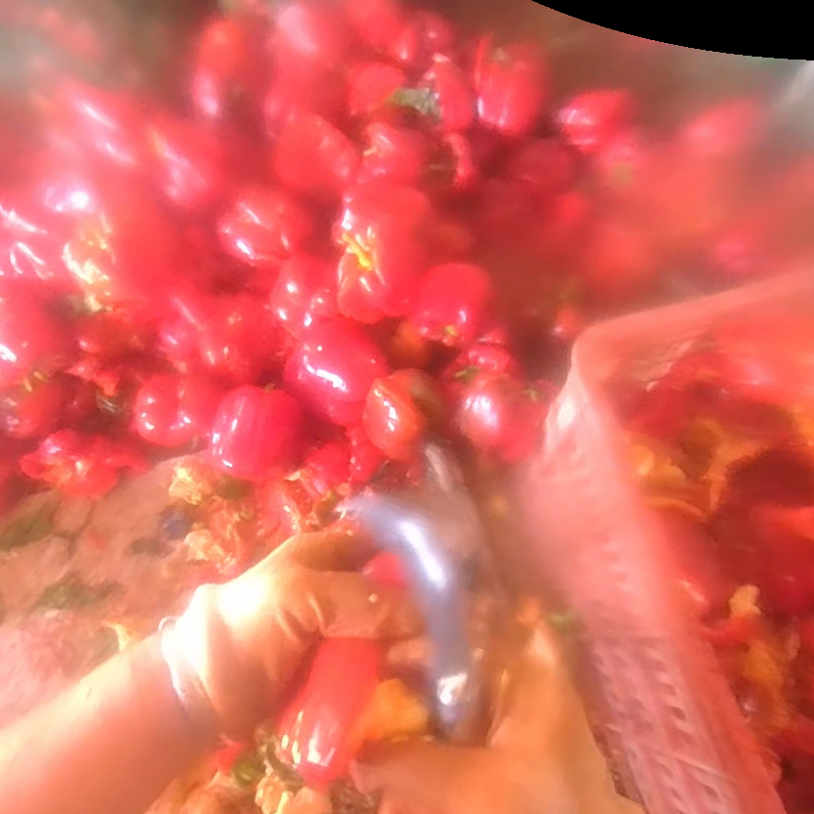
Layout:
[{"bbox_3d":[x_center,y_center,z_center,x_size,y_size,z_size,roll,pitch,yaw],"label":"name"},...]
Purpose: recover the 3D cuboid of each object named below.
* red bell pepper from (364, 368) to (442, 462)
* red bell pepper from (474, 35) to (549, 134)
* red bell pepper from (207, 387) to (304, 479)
[{"bbox_3d":[-0.003,0.013,0.630,0.083,0.075,0.085,0,67,1],"label":"red bell pepper"},{"bbox_3d":[0.133,-0.425,0.763,0.107,0.069,0.116,7,67,4],"label":"red bell pepper"},{"bbox_3d":[-0.172,0.026,0.634,0.095,0.066,0.103,0,67,1],"label":"red bell pepper"}]

